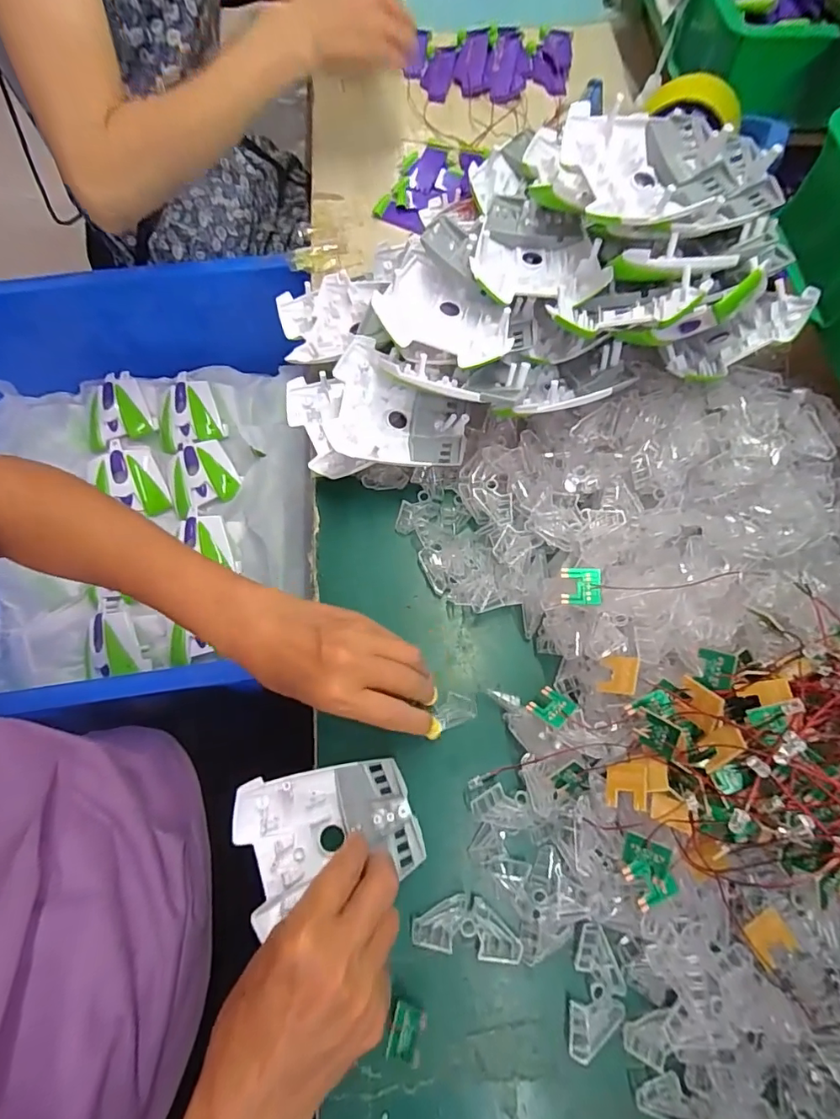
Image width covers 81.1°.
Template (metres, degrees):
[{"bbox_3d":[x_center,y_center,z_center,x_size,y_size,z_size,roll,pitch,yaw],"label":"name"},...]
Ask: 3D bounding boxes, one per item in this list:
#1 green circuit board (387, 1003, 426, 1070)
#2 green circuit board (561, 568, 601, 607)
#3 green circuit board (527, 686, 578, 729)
[{"bbox_3d":[-0.009,0.276,0.286,0.028,0.007,0.025,48,37,-26],"label":"green circuit board"},{"bbox_3d":[0.107,0.018,0.327,0.025,0.004,0.025,-1,76,16],"label":"green circuit board"},{"bbox_3d":[0.089,0.099,0.329,0.025,0.004,0.024,24,44,38],"label":"green circuit board"}]

